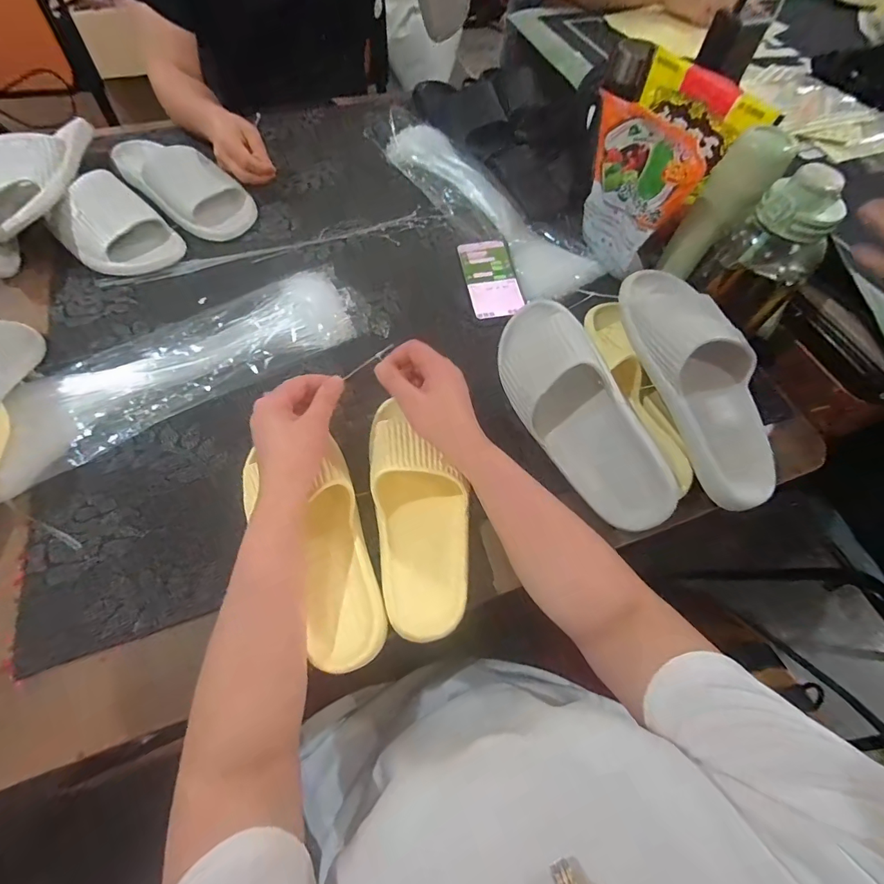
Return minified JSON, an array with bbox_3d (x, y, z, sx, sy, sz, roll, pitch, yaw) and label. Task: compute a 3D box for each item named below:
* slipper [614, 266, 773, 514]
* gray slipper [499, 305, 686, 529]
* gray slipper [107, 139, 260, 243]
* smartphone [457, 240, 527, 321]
[{"bbox_3d":[0.283,-0.072,0.459,0.098,0.070,0.269,-19,82,-12],"label":"slipper"},{"bbox_3d":[0.143,-0.035,0.462,0.103,0.073,0.273,-37,77,25],"label":"gray slipper"},{"bbox_3d":[-0.403,-0.413,0.658,0.256,0.076,0.117,41,67,18],"label":"gray slipper"},{"bbox_3d":[0.070,-0.234,0.615,0.074,0.014,0.151,-7,62,-6],"label":"smartphone"}]

